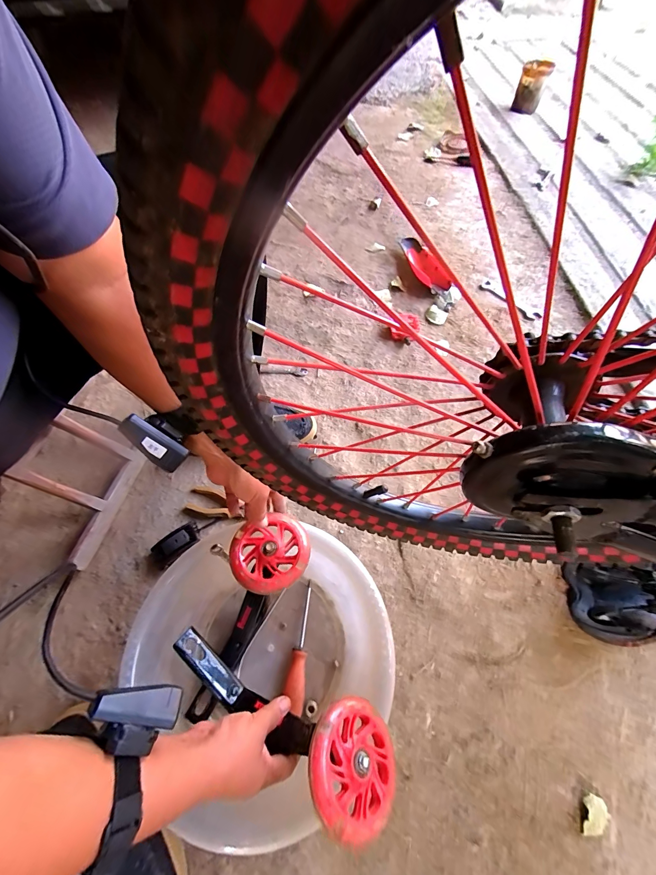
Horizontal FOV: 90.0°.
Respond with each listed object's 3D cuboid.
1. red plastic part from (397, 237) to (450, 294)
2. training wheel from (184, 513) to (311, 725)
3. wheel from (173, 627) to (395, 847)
[{"bbox_3d":[0.277,-0.498,0.937,0.067,0.027,0.239,-15,62,-6],"label":"red plastic part"},{"bbox_3d":[-0.118,0.247,0.481,0.101,0.095,0.272,27,106,16],"label":"training wheel"},{"bbox_3d":[-0.061,0.317,0.386,0.281,0.071,0.089,13,61,26],"label":"wheel"}]

